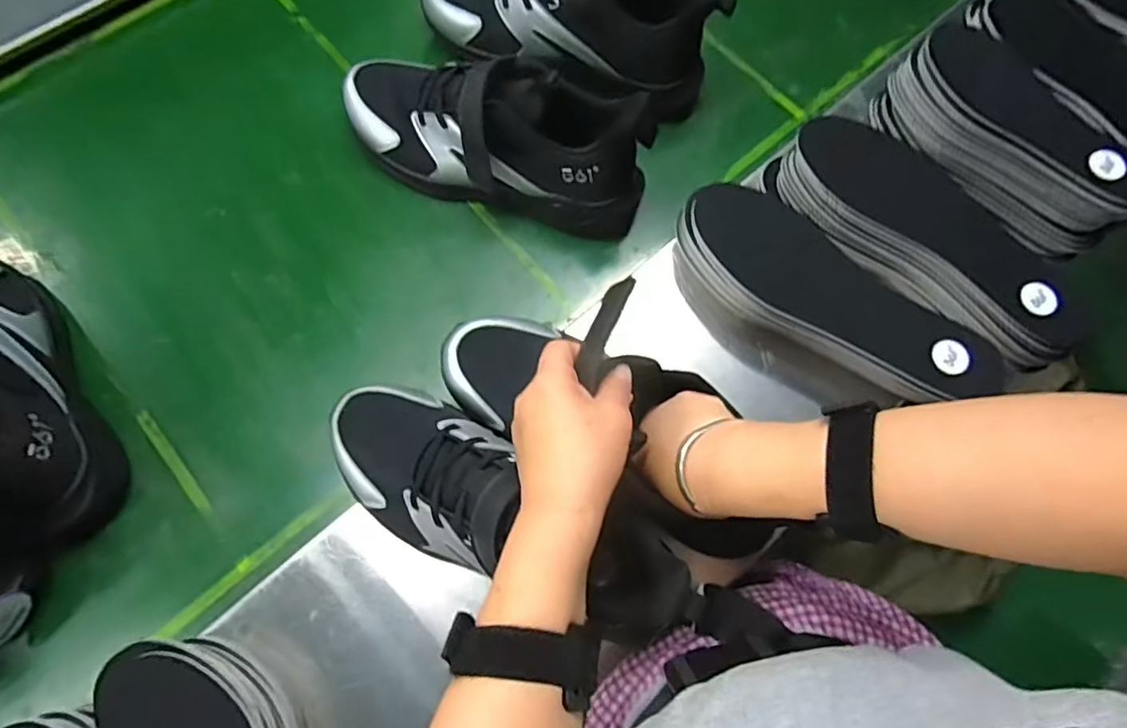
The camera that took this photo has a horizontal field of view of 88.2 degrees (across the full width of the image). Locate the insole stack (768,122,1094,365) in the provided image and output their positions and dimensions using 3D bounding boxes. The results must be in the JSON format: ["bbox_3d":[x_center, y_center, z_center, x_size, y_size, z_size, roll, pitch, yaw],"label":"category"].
[{"bbox_3d":[0.302,-0.110,0.488,0.267,0.078,0.068,42,74,10],"label":"insole stack"}]

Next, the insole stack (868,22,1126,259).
[{"bbox_3d":[0.385,-0.195,0.509,0.090,0.072,0.222,-35,77,-13],"label":"insole stack"}]

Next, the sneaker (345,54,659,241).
[{"bbox_3d":[-0.065,-0.198,0.509,0.275,0.125,0.093,17,74,4],"label":"sneaker"}]

